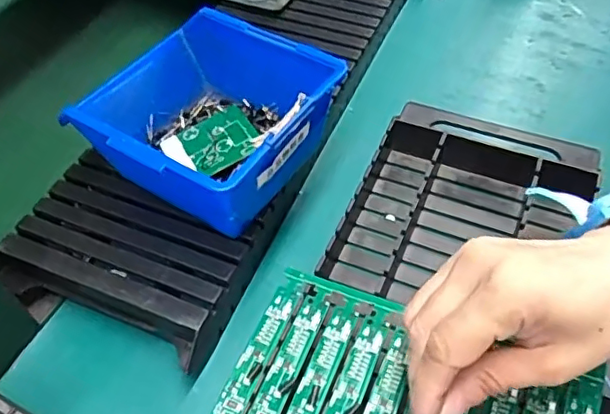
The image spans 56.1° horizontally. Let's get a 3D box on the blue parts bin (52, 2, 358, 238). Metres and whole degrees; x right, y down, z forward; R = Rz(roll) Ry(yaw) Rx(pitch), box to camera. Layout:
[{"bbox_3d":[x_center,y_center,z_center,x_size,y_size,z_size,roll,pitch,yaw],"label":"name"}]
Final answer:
[{"bbox_3d":[-0.061,-0.050,0.346,0.133,0.066,0.121,23,56,19],"label":"blue parts bin"}]

